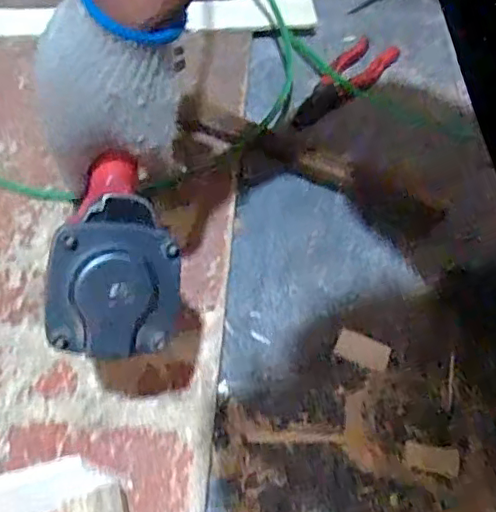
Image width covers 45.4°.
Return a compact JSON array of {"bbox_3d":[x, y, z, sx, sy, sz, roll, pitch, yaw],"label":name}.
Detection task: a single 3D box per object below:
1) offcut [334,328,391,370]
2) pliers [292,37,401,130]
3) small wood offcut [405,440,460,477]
[{"bbox_3d":[0.099,0.081,0.512,0.045,0.005,0.028,25,55,18],"label":"offcut"},{"bbox_3d":[0.114,-0.215,0.733,0.058,0.016,0.197,33,58,23],"label":"pliers"},{"bbox_3d":[0.142,0.156,0.456,0.040,0.004,0.020,10,52,7],"label":"small wood offcut"}]

